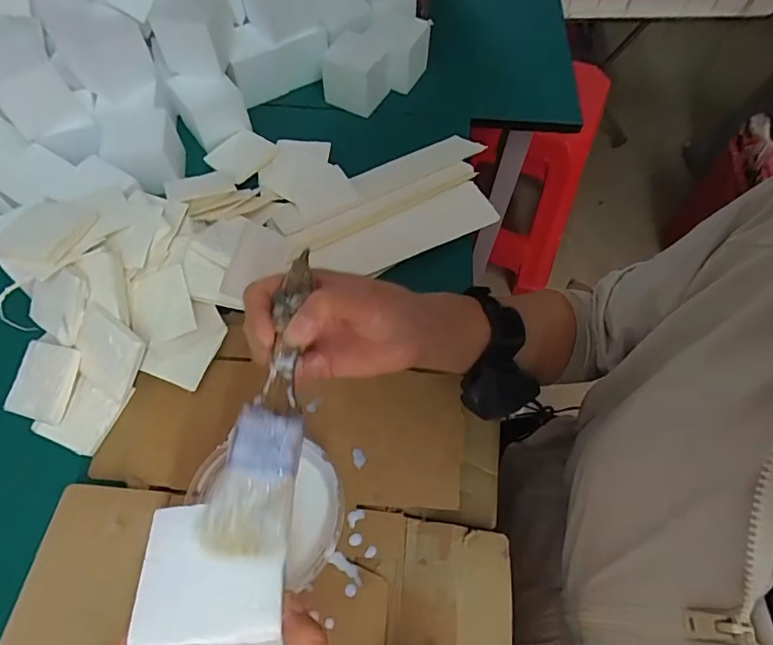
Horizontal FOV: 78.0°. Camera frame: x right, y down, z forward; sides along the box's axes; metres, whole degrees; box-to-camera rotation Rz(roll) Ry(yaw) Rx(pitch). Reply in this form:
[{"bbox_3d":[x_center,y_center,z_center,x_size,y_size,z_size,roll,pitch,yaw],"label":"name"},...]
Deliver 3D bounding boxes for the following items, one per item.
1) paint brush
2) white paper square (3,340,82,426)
[{"bbox_3d":[-0.062,0.037,0.267,0.039,0.011,0.169,7,68,2],"label":"paint brush"},{"bbox_3d":[-0.313,0.053,0.437,0.063,0.006,0.067,10,78,17],"label":"white paper square"}]

